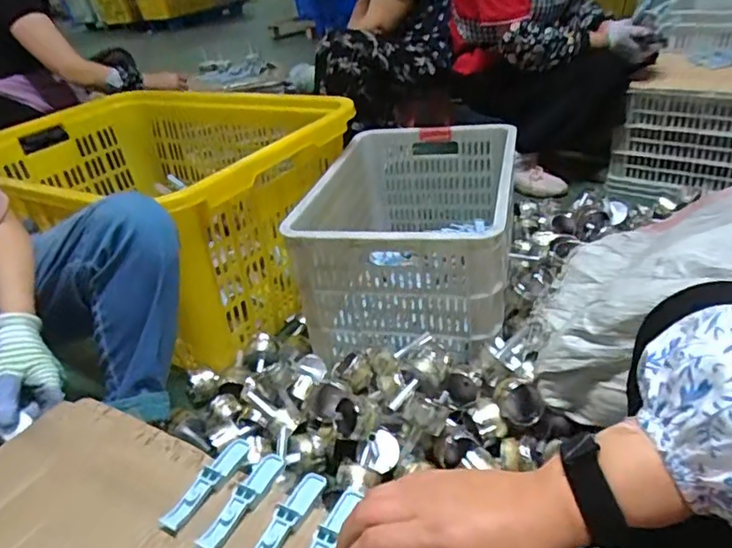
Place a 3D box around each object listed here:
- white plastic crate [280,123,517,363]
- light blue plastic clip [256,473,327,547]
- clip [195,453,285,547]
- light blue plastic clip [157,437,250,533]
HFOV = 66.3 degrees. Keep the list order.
[{"bbox_3d":[0.093,-0.107,1.133,0.365,0.247,0.553,3,33,15],"label":"white plastic crate"},{"bbox_3d":[-0.066,0.199,0.454,0.024,0.013,0.100,11,36,26],"label":"light blue plastic clip"},{"bbox_3d":[-0.103,0.190,0.476,0.023,0.013,0.100,10,35,25],"label":"clip"},{"bbox_3d":[-0.138,0.183,0.497,0.023,0.017,0.101,10,35,25],"label":"light blue plastic clip"}]

